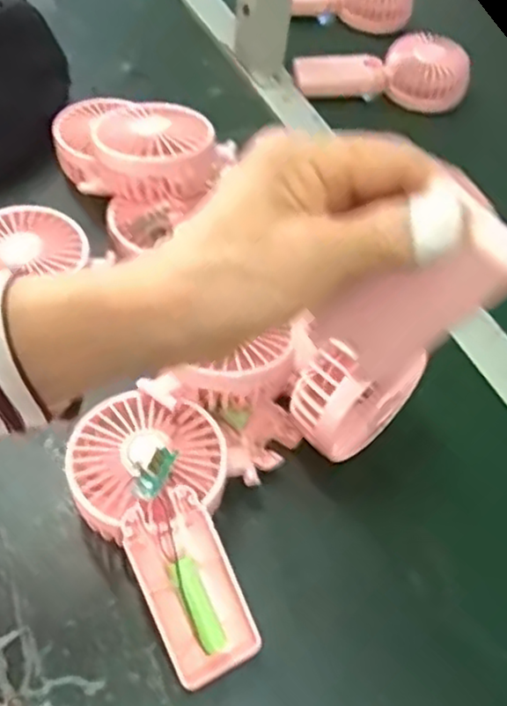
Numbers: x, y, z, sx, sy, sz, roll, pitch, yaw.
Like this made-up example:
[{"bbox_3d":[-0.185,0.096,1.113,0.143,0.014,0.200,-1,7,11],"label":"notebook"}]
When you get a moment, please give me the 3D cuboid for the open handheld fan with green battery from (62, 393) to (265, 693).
[{"bbox_3d":[-0.043,0.089,0.370,0.086,0.047,0.161,-19,68,-16],"label":"open handheld fan with green battery"}]

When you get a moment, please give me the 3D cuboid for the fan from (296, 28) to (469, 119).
[{"bbox_3d":[0.146,-0.303,0.736,0.165,0.030,0.077,8,95,5],"label":"fan"}]

